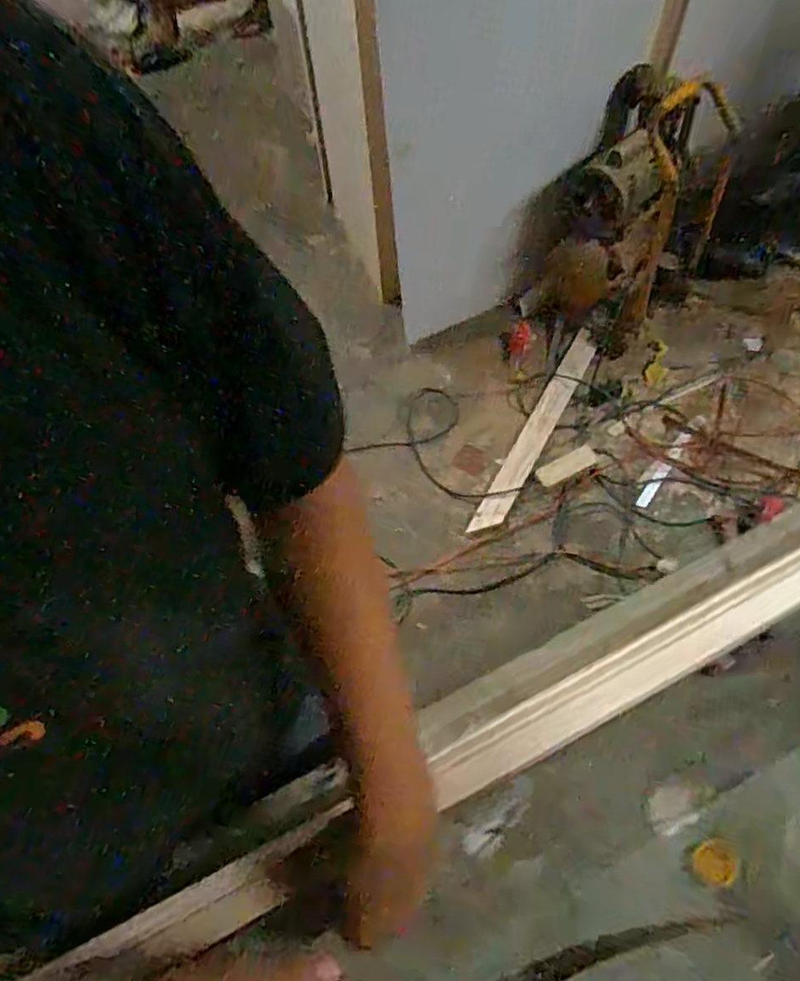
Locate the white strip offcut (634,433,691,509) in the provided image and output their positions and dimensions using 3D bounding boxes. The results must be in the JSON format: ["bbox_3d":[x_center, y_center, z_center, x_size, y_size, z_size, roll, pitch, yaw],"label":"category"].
[{"bbox_3d":[0.709,-0.061,1.645,0.035,0.012,0.277,31,66,19],"label":"white strip offcut"}]

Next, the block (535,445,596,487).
[{"bbox_3d":[0.452,-0.066,1.665,0.167,0.020,0.056,-24,62,-11],"label":"block"}]

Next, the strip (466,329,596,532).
[{"bbox_3d":[0.393,-0.188,1.716,0.077,0.036,0.754,25,64,16],"label":"strip"}]

